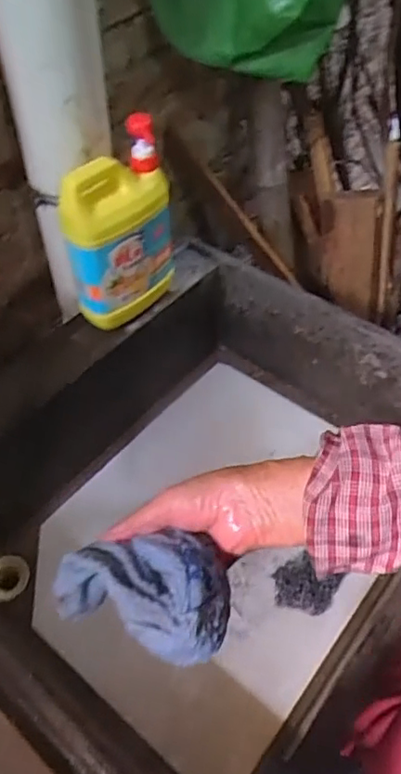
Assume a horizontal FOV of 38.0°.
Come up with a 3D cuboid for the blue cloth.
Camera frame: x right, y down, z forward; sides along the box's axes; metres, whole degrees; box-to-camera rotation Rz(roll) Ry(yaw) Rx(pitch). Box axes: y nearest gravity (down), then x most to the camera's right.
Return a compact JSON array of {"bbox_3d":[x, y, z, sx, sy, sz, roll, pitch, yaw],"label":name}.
[{"bbox_3d":[-0.033,0.125,0.377,0.112,0.053,0.075,17,53,13],"label":"blue cloth"}]

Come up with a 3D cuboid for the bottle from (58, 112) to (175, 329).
[{"bbox_3d":[-0.099,-0.182,0.717,0.054,0.220,0.144,33,58,24],"label":"bottle"}]

